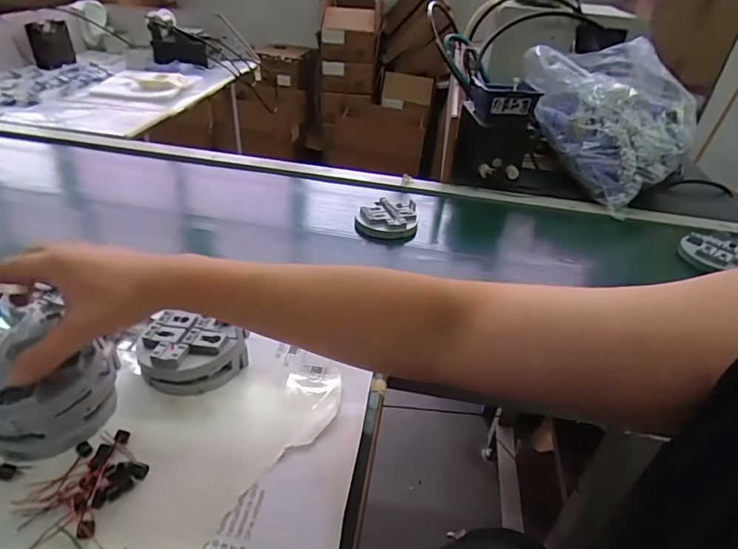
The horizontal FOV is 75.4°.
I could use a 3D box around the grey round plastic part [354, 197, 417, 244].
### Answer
[{"bbox_3d":[0.037,-0.090,0.779,0.088,0.029,0.108,24,40,23],"label":"grey round plastic part"}]

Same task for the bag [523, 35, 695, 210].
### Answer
[{"bbox_3d":[0.465,-0.328,0.966,0.240,0.200,0.332,-14,40,-25],"label":"bag"}]

